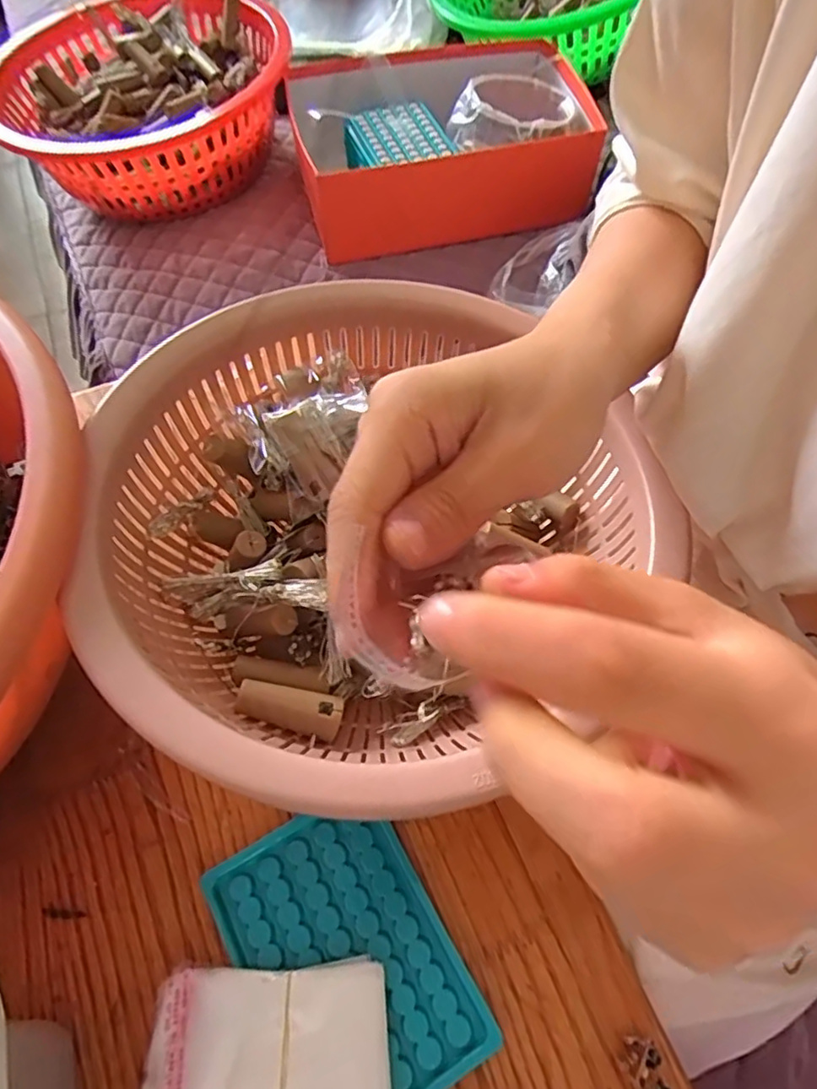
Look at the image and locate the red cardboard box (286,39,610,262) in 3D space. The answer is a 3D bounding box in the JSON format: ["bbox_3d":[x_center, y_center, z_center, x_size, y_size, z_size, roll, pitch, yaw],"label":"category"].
[{"bbox_3d":[0.031,-0.440,0.676,0.301,0.099,0.205,-17,62,-9],"label":"red cardboard box"}]

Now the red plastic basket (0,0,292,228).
[{"bbox_3d":[-0.284,-0.477,0.682,0.306,0.111,0.278,-24,63,-13],"label":"red plastic basket"}]

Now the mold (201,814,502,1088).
[{"bbox_3d":[-0.031,0.198,0.298,0.094,0.009,0.132,-28,64,-14],"label":"mold"}]

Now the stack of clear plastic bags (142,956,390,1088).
[{"bbox_3d":[-0.063,0.228,0.275,0.106,0.016,0.067,-5,61,-2],"label":"stack of clear plastic bags"}]

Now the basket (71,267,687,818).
[{"bbox_3d":[-0.020,-0.012,0.343,0.258,0.130,0.296,36,67,18],"label":"basket"}]

